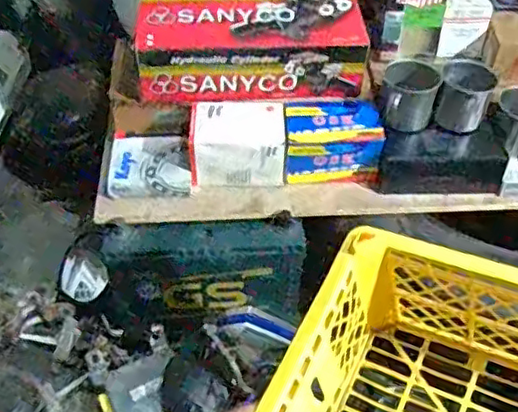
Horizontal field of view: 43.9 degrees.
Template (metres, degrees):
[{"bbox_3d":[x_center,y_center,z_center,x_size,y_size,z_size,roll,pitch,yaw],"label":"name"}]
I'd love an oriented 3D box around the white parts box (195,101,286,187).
[{"bbox_3d":[-0.025,-0.072,0.762,0.109,0.067,0.074,1,46,-1],"label":"white parts box"}]

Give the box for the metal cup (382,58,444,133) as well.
[{"bbox_3d":[0.175,-0.128,0.758,0.067,0.059,0.056,13,47,10],"label":"metal cup"}]

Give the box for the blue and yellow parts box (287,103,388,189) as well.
[{"bbox_3d":[0.087,-0.075,0.765,0.112,0.065,0.072,2,46,0],"label":"blue and yellow parts box"}]

